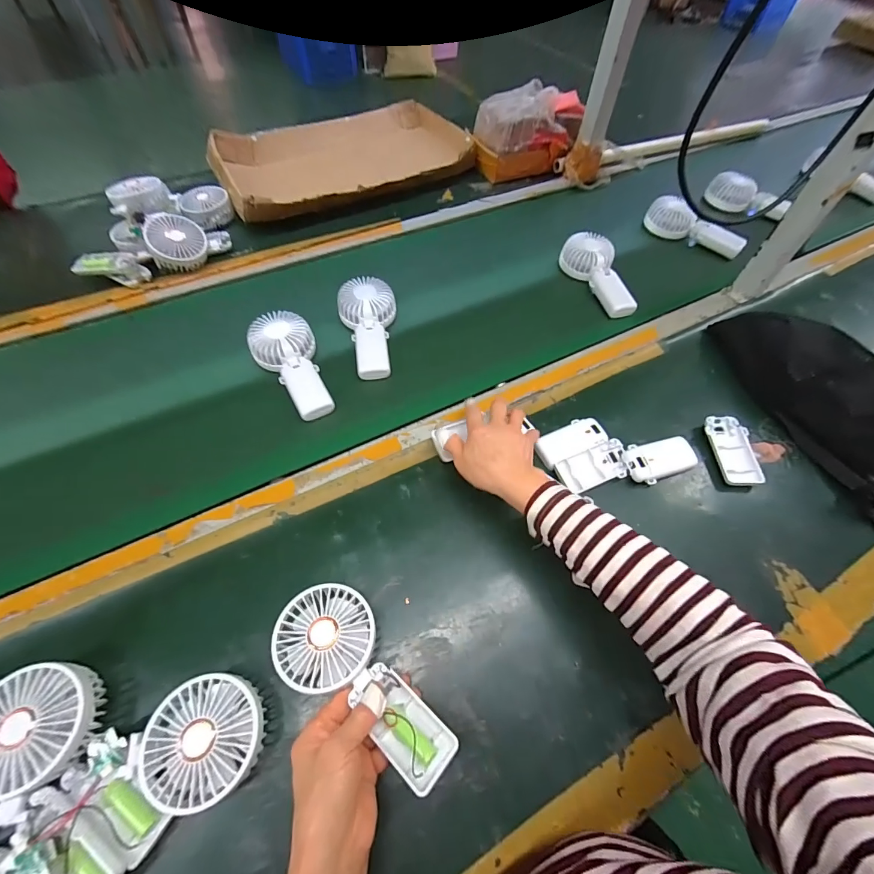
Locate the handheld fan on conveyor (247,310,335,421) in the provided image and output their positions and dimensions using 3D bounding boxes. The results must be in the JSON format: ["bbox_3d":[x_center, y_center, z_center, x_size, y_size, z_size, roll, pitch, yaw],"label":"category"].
[{"bbox_3d":[-0.200,-0.095,0.536,0.086,0.051,0.173,-21,60,-14],"label":"handheld fan on conveyor"}]

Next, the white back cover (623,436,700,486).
[{"bbox_3d":[0.276,0.026,0.484,0.093,0.013,0.048,-12,58,-9],"label":"white back cover"}]

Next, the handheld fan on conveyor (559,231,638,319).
[{"bbox_3d":[0.271,-0.275,0.669,0.083,0.054,0.168,-5,57,-5],"label":"handheld fan on conveyor"}]

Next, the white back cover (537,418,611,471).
[{"bbox_3d":[0.171,0.005,0.503,0.095,0.016,0.045,-23,60,-16],"label":"white back cover"}]

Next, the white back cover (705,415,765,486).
[{"bbox_3d":[0.375,0.016,0.500,0.050,0.016,0.094,1,57,-4],"label":"white back cover"}]

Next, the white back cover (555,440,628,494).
[{"bbox_3d":[0.193,0.036,0.480,0.091,0.012,0.045,-21,60,-15],"label":"white back cover"}]

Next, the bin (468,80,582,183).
[{"bbox_3d":[0.198,-0.681,0.879,0.231,0.130,0.158,-14,58,-10],"label":"bin"}]

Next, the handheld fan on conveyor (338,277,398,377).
[{"bbox_3d":[-0.099,-0.161,0.580,0.083,0.052,0.163,-8,57,-6],"label":"handheld fan on conveyor"}]

